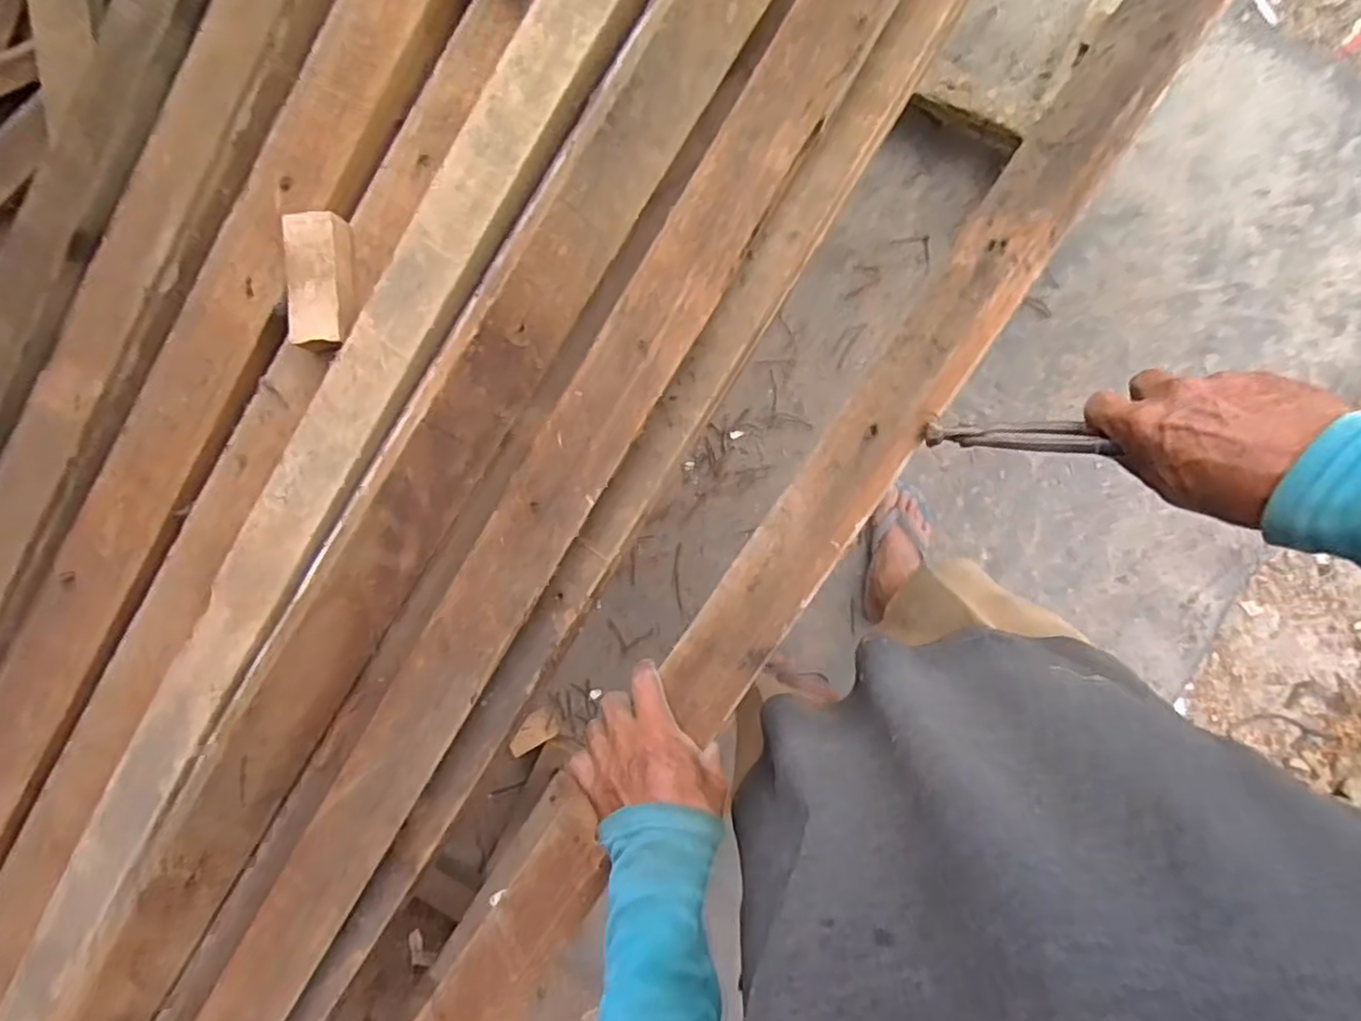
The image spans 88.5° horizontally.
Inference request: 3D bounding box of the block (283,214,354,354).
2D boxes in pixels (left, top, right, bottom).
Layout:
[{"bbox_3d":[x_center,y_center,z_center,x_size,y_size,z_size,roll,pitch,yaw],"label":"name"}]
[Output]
[{"bbox_3d":[-0.253,-0.161,0.490,0.038,0.022,0.091,-1,91,6],"label":"block"}]

